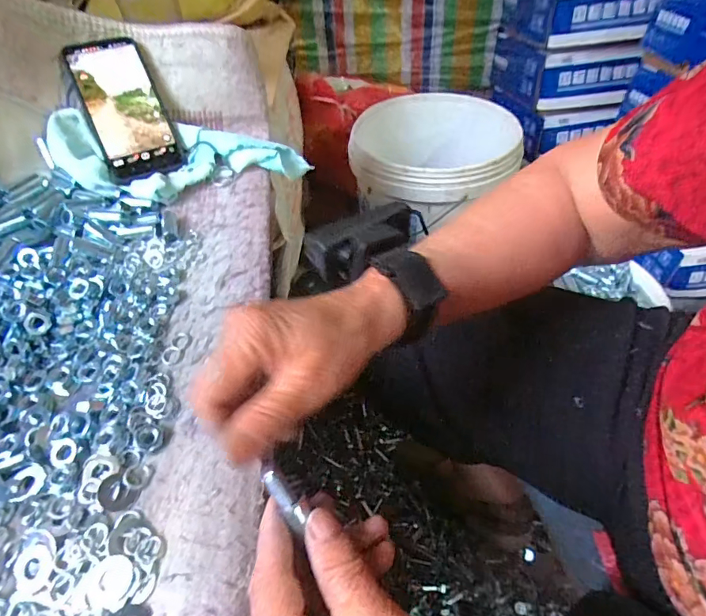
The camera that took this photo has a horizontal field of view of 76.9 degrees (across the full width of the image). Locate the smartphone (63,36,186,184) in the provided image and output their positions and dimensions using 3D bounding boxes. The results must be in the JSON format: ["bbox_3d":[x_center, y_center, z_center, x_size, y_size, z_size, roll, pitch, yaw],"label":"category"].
[{"bbox_3d":[-0.240,-0.211,0.467,0.076,0.011,0.158,-22,87,-21],"label":"smartphone"}]

